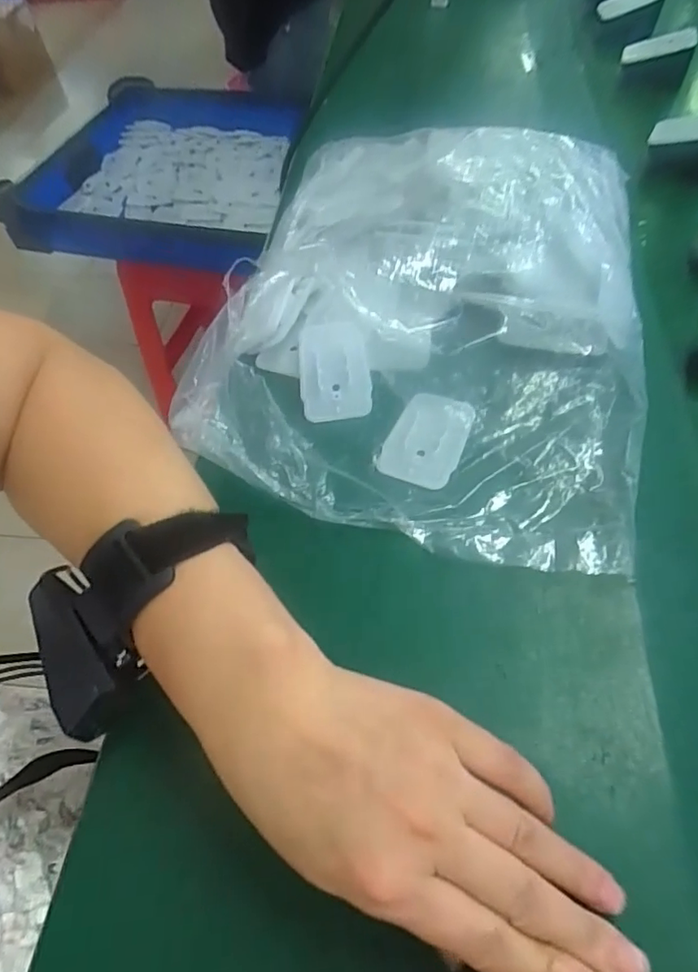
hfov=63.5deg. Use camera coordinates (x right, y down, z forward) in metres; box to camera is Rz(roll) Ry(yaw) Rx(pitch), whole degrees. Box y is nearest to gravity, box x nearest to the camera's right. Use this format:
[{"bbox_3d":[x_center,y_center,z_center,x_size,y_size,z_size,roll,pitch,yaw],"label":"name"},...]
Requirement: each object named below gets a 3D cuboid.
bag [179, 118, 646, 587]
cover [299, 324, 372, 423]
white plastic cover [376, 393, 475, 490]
[{"bbox_3d":[0.053,-0.122,0.360,0.263,0.070,0.315,15,58,10],"label":"bag"},{"bbox_3d":[-0.009,-0.075,0.368,0.044,0.009,0.067,-3,81,0],"label":"cover"},{"bbox_3d":[0.047,-0.029,0.339,0.044,0.012,0.063,20,60,17],"label":"white plastic cover"}]

